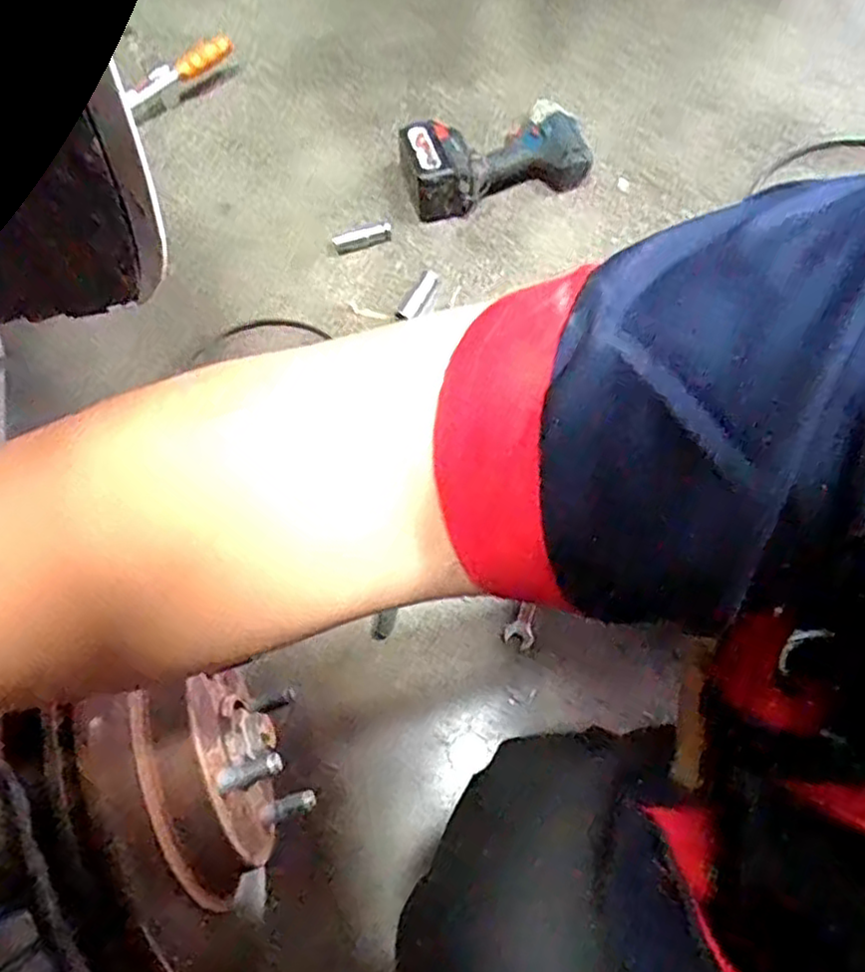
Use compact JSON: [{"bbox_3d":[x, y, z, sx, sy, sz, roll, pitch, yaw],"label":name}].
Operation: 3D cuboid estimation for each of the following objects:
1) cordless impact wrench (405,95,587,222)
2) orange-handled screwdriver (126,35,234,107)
[{"bbox_3d":[0.083,-0.446,0.962,0.244,0.080,0.114,-16,68,-3],"label":"cordless impact wrench"},{"bbox_3d":[-0.384,-0.621,1.056,0.182,0.032,0.036,-22,65,10],"label":"orange-handled screwdriver"}]

